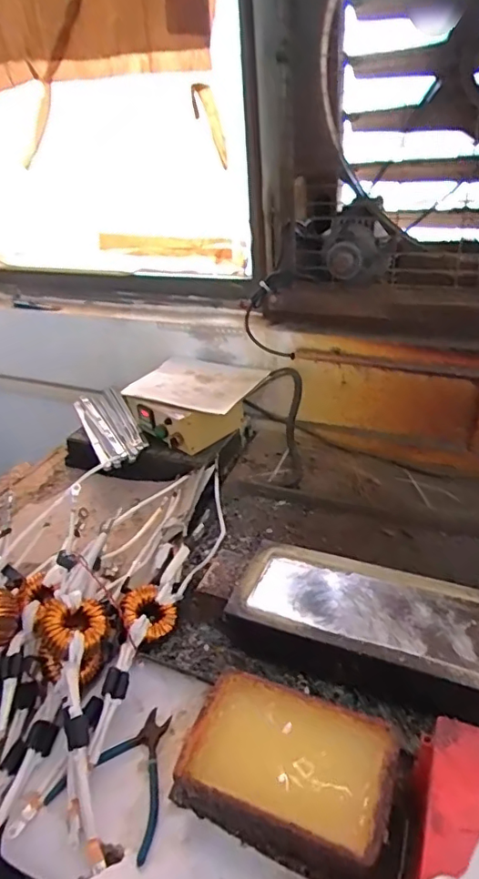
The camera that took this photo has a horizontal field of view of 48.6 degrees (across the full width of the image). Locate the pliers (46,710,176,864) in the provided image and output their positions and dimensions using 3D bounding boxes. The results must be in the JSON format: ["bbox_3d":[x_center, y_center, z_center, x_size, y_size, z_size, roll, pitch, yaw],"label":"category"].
[{"bbox_3d":[-0.123,0.362,0.584,0.127,0.010,0.133,11,35,24],"label":"pliers"}]

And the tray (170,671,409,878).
[{"bbox_3d":[0.055,0.338,0.540,0.214,0.065,0.134,11,35,23],"label":"tray"}]

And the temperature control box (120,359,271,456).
[{"bbox_3d":[-0.093,-0.081,1.115,0.252,0.110,0.223,15,37,29],"label":"temperature control box"}]

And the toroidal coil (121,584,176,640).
[{"bbox_3d":[-0.126,0.237,0.716,0.073,0.030,0.073,14,43,-13],"label":"toroidal coil"}]

